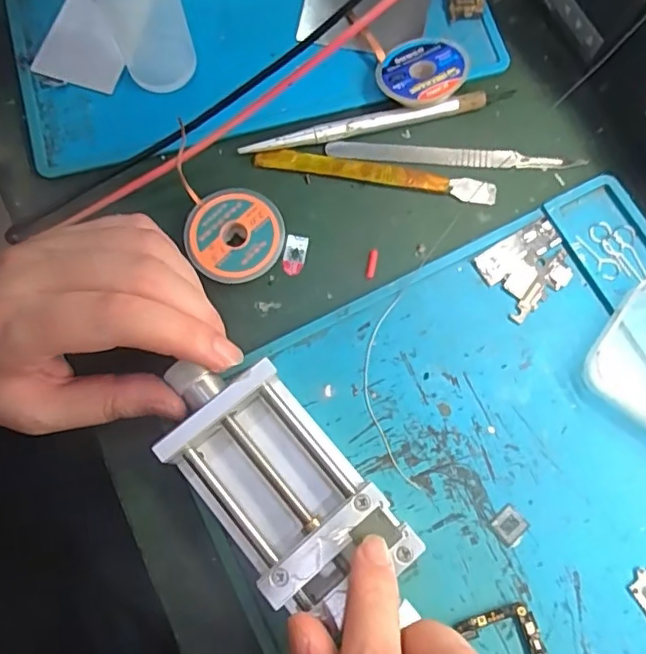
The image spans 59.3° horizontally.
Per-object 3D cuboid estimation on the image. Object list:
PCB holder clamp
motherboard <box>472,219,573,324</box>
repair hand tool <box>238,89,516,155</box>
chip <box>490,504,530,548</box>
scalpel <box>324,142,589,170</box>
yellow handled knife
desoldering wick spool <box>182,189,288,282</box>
[{"bbox_3d":[-0.019,0.062,0.230,0.055,0.028,0.113,-40,79,-9],"label":"PCB holder clamp"},{"bbox_3d":[0.099,-0.028,0.271,0.043,0.004,0.035,-32,78,-8],"label":"motherboard"},{"bbox_3d":[0.029,-0.106,0.290,0.144,0.008,0.009,-13,76,-3],"label":"repair hand tool"},{"bbox_3d":[0.080,0.085,0.243,0.014,0.004,0.013,-42,79,-9],"label":"chip"},{"bbox_3d":[0.066,-0.087,0.287,0.127,0.004,0.009,3,76,1],"label":"scalpel"},{"bbox_3d":[0.026,-0.077,0.285,0.121,0.004,0.011,10,76,3],"label":"yellow handled knife"},{"bbox_3d":[-0.042,-0.043,0.272,0.045,0.013,0.044,0,76,0],"label":"desoldering wick spool"}]

